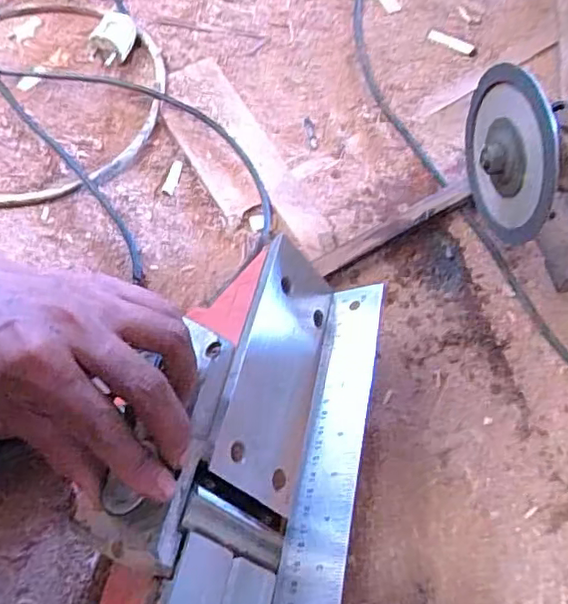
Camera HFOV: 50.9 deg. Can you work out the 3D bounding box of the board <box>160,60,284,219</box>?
[{"bbox_3d":[-0.060,-0.155,0.553,0.070,0.010,0.172,-26,70,-13],"label":"board"}]

